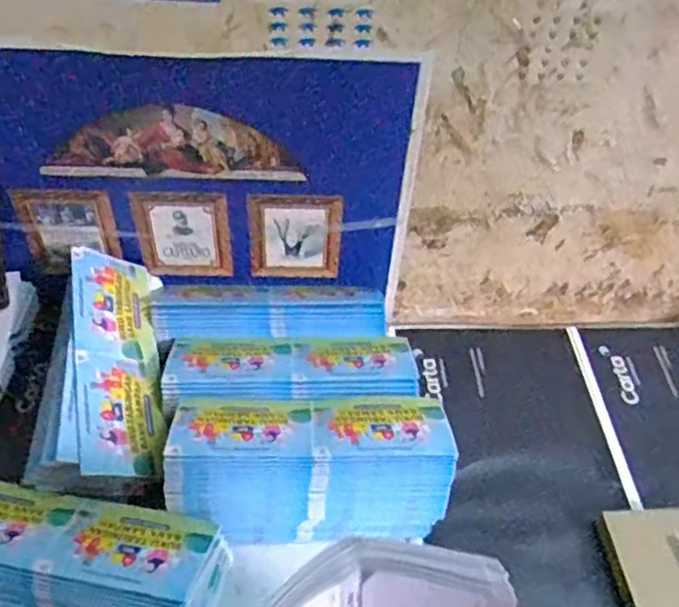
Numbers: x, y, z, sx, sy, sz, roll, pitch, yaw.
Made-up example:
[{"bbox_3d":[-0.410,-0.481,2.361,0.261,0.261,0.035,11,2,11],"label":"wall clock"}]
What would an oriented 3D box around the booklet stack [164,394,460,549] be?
[{"bbox_3d":[-0.031,0.181,0.747,0.300,0.116,0.134,0,46,-3],"label":"booklet stack"}]

